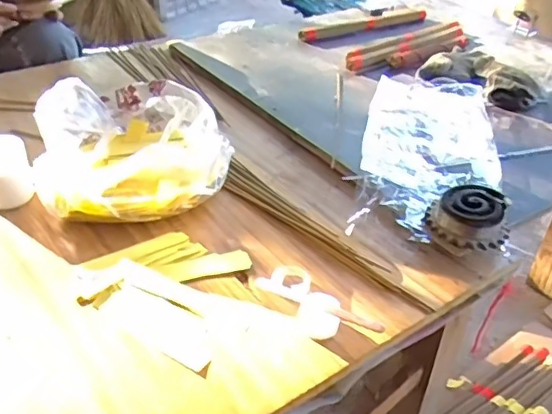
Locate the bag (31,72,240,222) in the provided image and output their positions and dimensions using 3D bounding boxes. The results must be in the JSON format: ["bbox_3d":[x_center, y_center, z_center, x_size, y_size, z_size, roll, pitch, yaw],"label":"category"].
[{"bbox_3d":[-0.175,-0.076,0.679,0.219,0.089,0.230,-11,39,-19],"label":"bag"}]

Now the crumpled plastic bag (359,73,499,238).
[{"bbox_3d":[0.209,-0.087,0.767,0.170,0.045,0.390,10,37,8],"label":"crumpled plastic bag"}]

